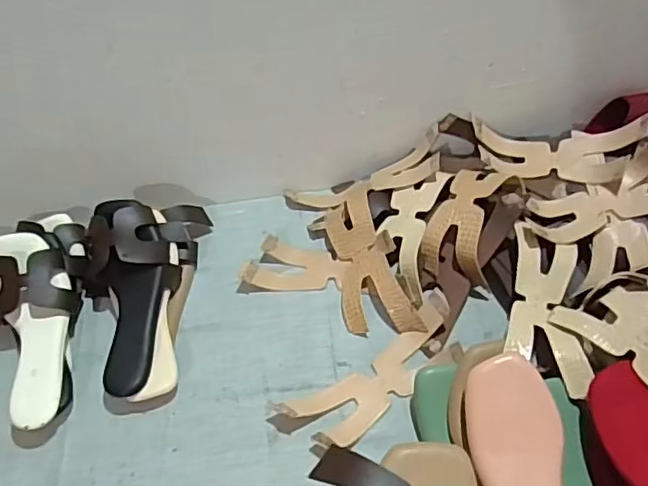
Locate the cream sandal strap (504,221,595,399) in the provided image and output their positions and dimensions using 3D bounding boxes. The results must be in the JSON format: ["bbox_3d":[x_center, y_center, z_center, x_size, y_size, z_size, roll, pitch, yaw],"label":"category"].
[{"bbox_3d":[0.239,0.066,0.638,0.081,0.033,0.189,8,52,12],"label":"cream sandal strap"}]

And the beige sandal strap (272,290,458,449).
[{"bbox_3d":[0.060,0.141,0.642,0.216,0.037,0.074,-30,54,-18],"label":"beige sandal strap"}]

